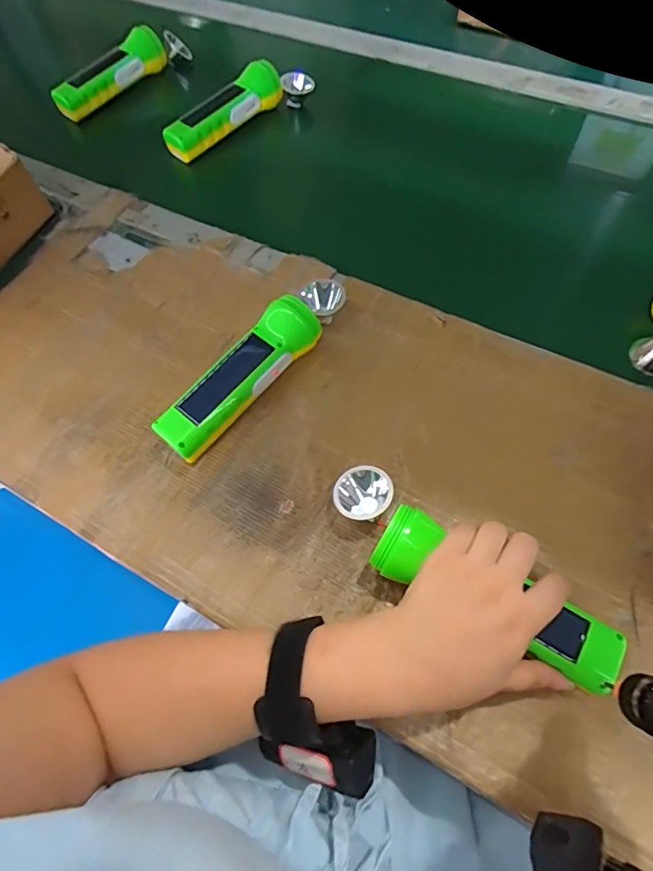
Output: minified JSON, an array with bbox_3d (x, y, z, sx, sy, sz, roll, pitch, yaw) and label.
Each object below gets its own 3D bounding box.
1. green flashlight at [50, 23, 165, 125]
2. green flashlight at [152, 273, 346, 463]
[{"bbox_3d":[-0.304,-0.504,0.667,0.052,0.047,0.174,33,69,18],"label":"green flashlight"},{"bbox_3d":[-0.059,-0.064,0.418,0.041,0.050,0.205,36,70,19],"label":"green flashlight"}]

